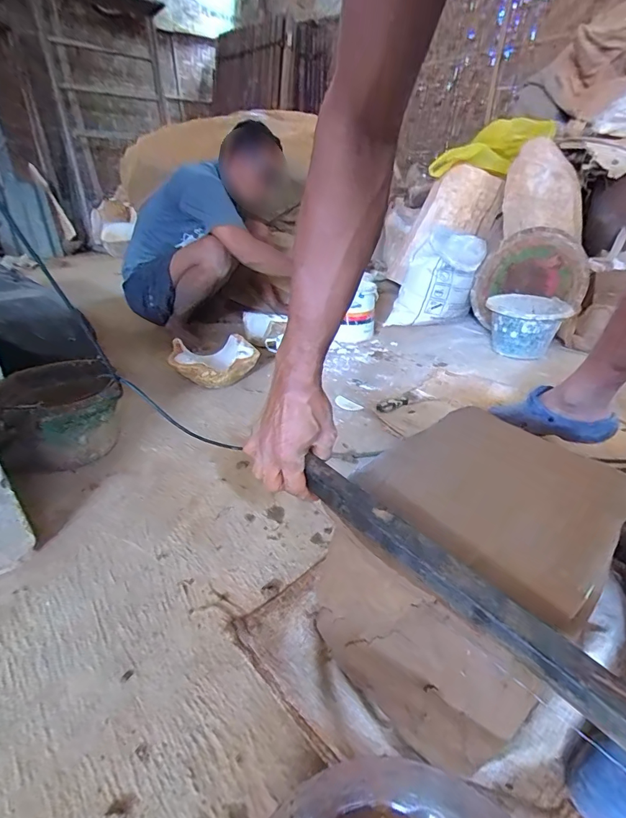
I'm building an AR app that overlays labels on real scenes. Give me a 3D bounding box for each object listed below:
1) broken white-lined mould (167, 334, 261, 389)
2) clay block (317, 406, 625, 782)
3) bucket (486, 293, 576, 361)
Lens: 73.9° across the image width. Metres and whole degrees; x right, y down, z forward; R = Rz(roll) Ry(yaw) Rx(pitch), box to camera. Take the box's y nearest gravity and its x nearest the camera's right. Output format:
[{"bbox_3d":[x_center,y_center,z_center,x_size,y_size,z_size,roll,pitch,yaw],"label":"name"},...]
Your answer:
[{"bbox_3d":[-0.298,-0.138,1.246,0.247,0.105,0.186,-20,35,-29],"label":"broken white-lined mould"},{"bbox_3d":[0.192,0.193,0.523,0.336,0.215,0.243,-25,37,-37],"label":"clay block"},{"bbox_3d":[0.702,-0.278,1.388,0.244,0.161,0.231,10,31,18],"label":"bucket"}]

